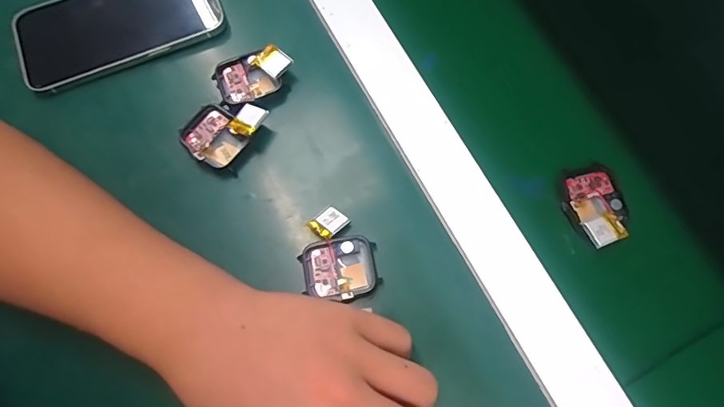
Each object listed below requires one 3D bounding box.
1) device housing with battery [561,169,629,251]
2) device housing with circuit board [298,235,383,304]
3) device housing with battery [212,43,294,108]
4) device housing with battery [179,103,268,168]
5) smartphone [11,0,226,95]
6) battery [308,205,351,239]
[{"bbox_3d":[0.152,0.002,0.300,0.038,0.013,0.049,-14,73,-4],"label":"device housing with battery"},{"bbox_3d":[-0.013,0.041,0.291,0.046,0.008,0.038,-9,73,-2],"label":"device housing with circuit board"},{"bbox_3d":[-0.075,-0.089,0.323,0.053,0.017,0.038,-19,73,-5],"label":"device housing with battery"},{"bbox_3d":[-0.094,-0.050,0.312,0.042,0.018,0.049,38,77,11],"label":"device housing with battery"},{"bbox_3d":[-0.180,-0.136,0.340,0.147,0.012,0.076,-20,74,-6],"label":"smartphone"},{"bbox_3d":[-0.021,0.012,0.296,0.017,0.005,0.021,43,78,12],"label":"battery"}]

